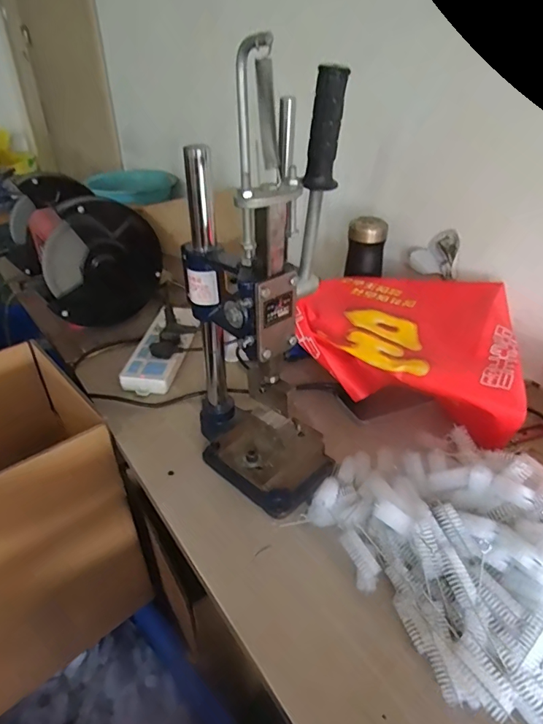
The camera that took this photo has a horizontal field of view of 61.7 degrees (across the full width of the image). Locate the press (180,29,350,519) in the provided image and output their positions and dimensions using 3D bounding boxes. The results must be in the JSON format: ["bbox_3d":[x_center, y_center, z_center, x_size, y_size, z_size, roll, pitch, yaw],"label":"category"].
[{"bbox_3d":[-0.011,-0.054,0.484,0.153,0.427,0.169,-5,34,-7],"label":"press"}]

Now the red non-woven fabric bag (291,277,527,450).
[{"bbox_3d":[0.223,-0.038,0.693,0.317,0.105,0.283,19,38,26],"label":"red non-woven fabric bag"}]

